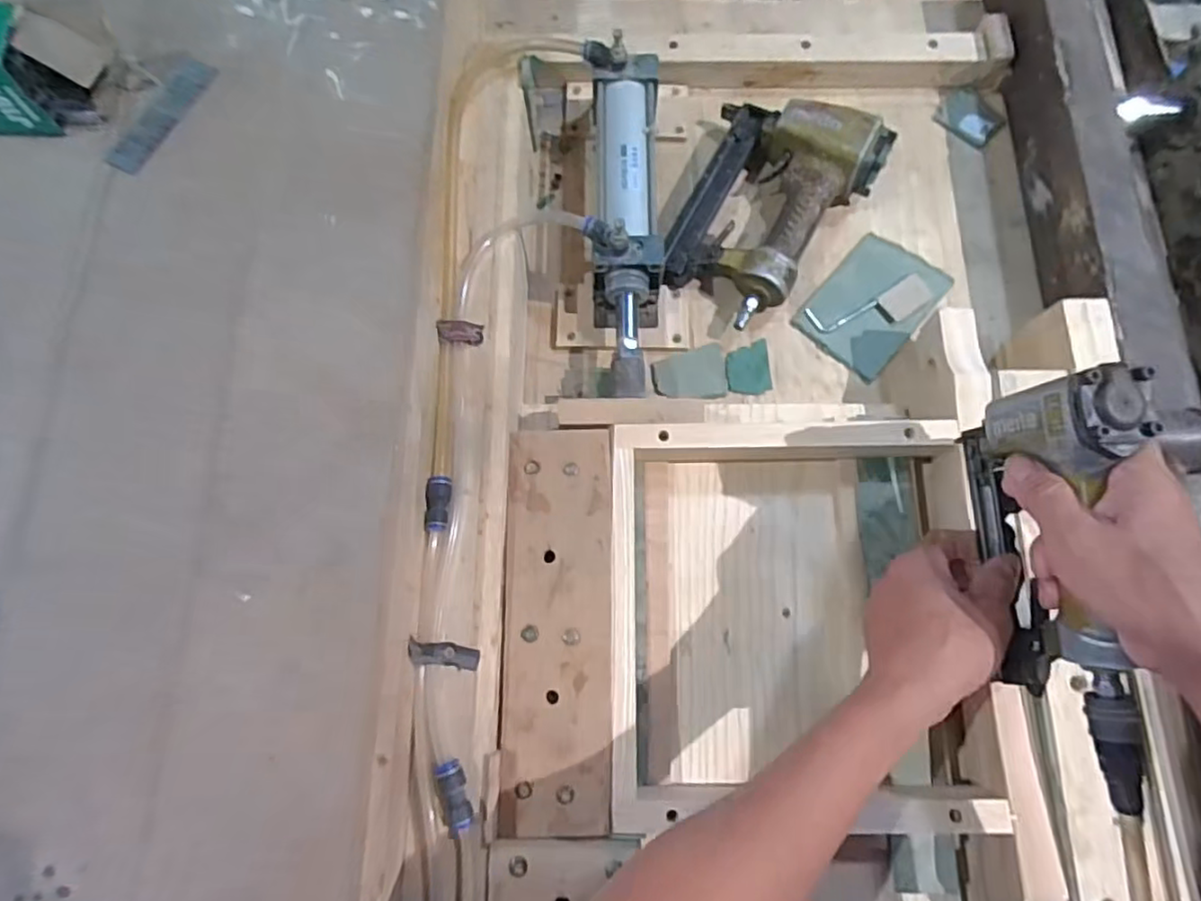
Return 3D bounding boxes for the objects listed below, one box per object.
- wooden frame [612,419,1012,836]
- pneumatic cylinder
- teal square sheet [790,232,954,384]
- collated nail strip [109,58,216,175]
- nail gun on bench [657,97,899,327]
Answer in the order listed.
[{"bbox_3d":[0.154,0.121,0.501,0.290,0.062,0.316,0,75,0],"label":"wooden frame"},{"bbox_3d":[0.022,-0.201,0.578,0.066,0.087,0.319,0,75,0],"label":"pneumatic cylinder"},{"bbox_3d":[0.254,-0.137,0.606,0.093,0.006,0.126,40,83,13],"label":"teal square sheet"},{"bbox_3d":[-0.332,-0.254,0.491,0.031,0.004,0.103,29,80,8],"label":"collated nail strip"},{"bbox_3d":[0.151,-0.230,0.602,0.155,0.060,0.217,31,77,8],"label":"nail gun on bench"}]

